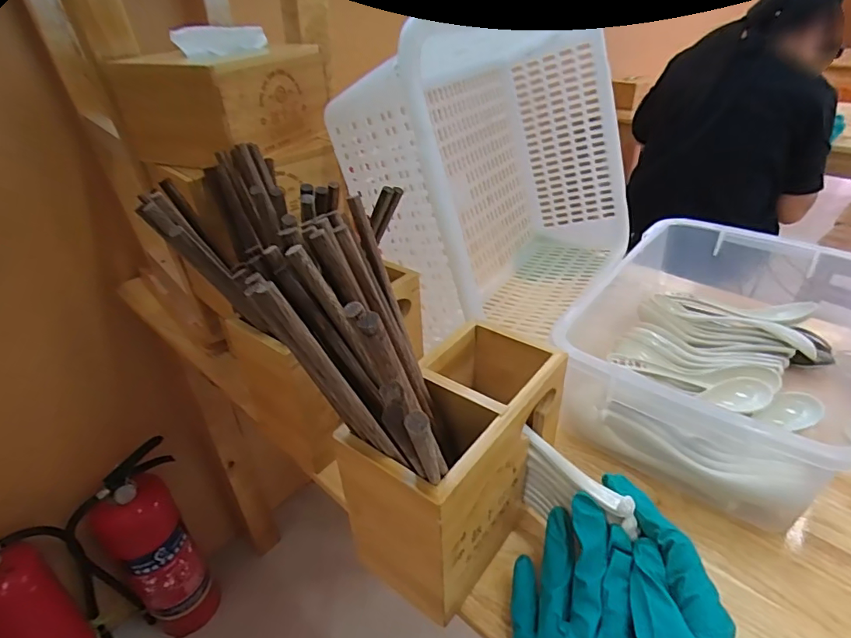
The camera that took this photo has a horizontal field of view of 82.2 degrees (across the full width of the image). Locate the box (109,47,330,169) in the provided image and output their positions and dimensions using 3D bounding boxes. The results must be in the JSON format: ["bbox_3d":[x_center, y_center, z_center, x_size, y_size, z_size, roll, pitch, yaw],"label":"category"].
[{"bbox_3d":[-0.188,-0.217,0.488,0.138,0.083,0.178,17,39,26],"label":"box"}]

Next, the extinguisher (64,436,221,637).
[{"bbox_3d":[-0.545,0.472,0.991,0.142,0.466,0.184,21,41,30],"label":"extinguisher"}]

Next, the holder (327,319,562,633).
[{"bbox_3d":[0.025,0.105,0.374,0.086,0.125,0.165,22,42,32],"label":"holder"}]

